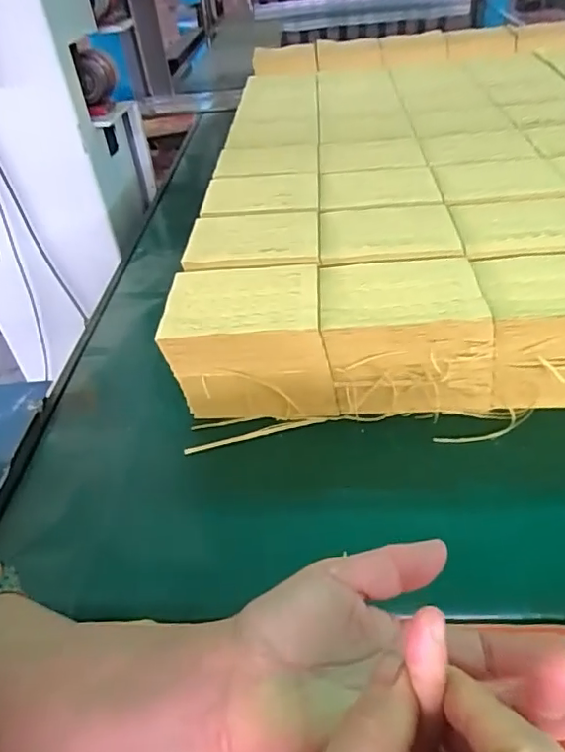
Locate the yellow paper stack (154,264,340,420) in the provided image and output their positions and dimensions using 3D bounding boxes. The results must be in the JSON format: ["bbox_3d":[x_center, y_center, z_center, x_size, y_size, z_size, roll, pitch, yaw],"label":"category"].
[{"bbox_3d":[-0.032,-0.035,0.618,0.166,0.121,0.121,-2,40,6],"label":"yellow paper stack"}]

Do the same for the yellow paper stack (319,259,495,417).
[{"bbox_3d":[0.129,-0.043,0.612,0.166,0.122,0.121,-2,40,6],"label":"yellow paper stack"}]

